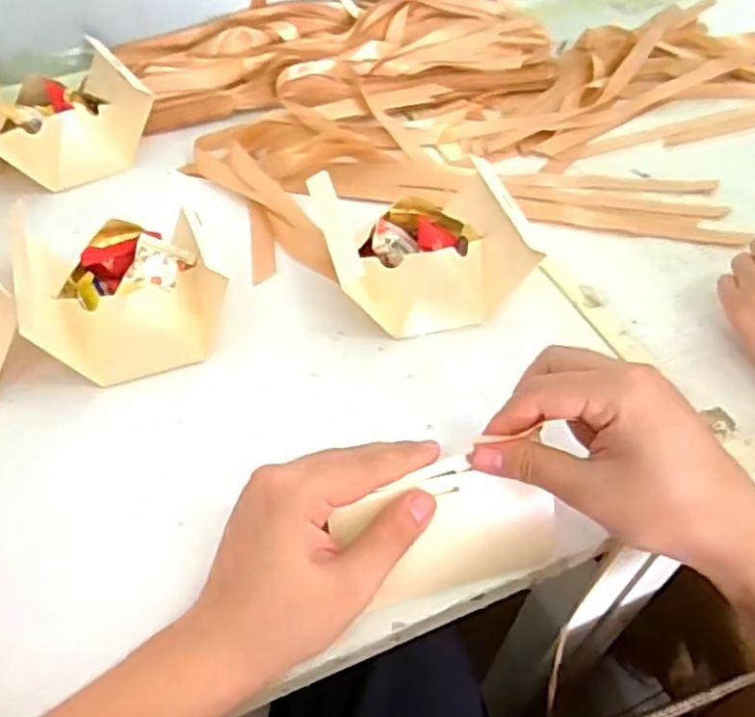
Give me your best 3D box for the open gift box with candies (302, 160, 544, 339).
[{"bbox_3d":[0.033,-0.088,0.544,0.154,0.065,0.125,-13,52,-14],"label":"open gift box with candies"}]

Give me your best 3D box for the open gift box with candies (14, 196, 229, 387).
[{"bbox_3d":[-0.183,-0.058,0.504,0.129,0.075,0.131,-12,50,-14],"label":"open gift box with candies"}]

